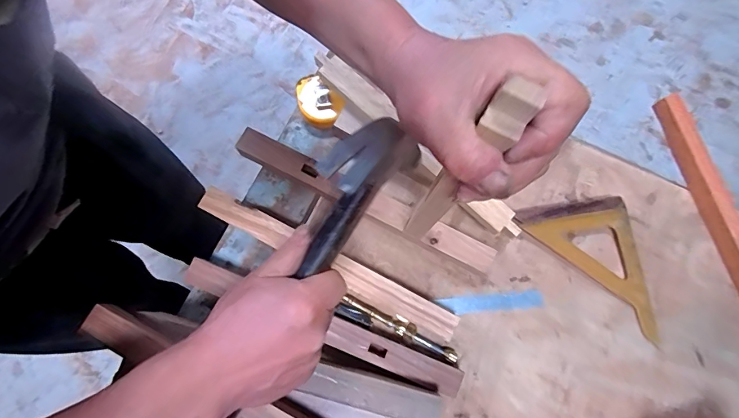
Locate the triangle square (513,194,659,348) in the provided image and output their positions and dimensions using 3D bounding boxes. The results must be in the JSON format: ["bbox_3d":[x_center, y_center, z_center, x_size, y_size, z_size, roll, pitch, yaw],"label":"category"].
[{"bbox_3d":[0.286,0.046,0.507,0.205,0.028,0.102,41,79,9],"label":"triangle square"}]

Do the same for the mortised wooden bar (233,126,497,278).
[{"bbox_3d":[-0.009,-0.008,0.510,0.323,0.048,0.032,27,77,6],"label":"mortised wooden bar"}]

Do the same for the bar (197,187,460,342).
[{"bbox_3d":[-0.051,0.063,0.496,0.320,0.038,0.032,28,77,7],"label":"bar"}]

